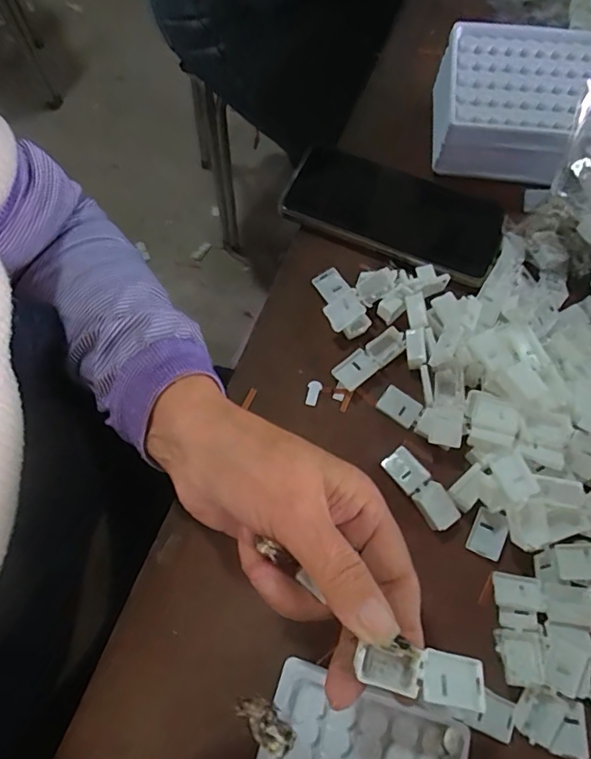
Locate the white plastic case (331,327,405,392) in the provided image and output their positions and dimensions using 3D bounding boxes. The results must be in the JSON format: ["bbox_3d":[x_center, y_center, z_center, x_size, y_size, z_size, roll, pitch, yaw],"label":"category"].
[{"bbox_3d":[0.052,-0.015,0.350,0.057,0.008,0.020,-37,72,-14],"label":"white plastic case"}]

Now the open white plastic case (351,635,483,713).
[{"bbox_3d":[0.053,0.123,0.211,0.057,0.010,0.019,14,68,-6],"label":"open white plastic case"}]

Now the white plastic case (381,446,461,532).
[{"bbox_3d":[0.078,0.068,0.315,0.019,0.011,0.054,-33,71,-13],"label":"white plastic case"}]

